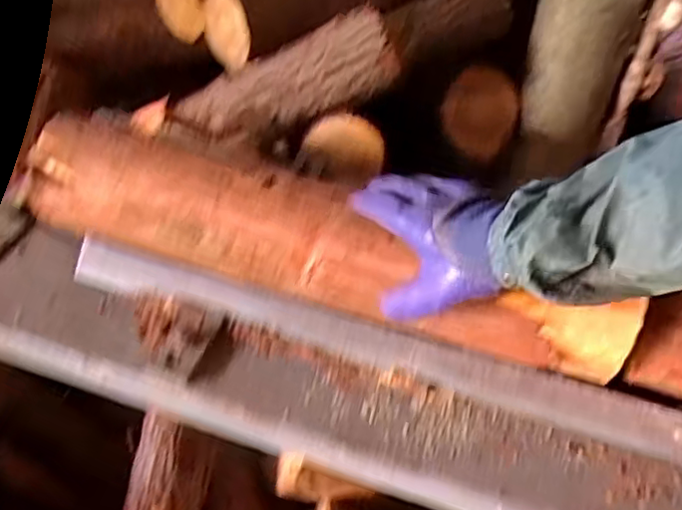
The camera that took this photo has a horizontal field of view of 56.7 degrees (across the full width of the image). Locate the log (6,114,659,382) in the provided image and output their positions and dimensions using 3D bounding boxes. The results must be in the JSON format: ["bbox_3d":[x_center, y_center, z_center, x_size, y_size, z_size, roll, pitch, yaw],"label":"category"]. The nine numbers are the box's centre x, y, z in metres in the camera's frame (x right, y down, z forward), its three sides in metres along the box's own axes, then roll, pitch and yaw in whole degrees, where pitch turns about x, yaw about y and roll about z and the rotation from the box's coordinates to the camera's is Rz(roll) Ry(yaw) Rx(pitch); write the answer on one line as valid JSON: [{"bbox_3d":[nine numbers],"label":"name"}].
[{"bbox_3d":[-0.031,-0.009,0.576,0.547,0.099,0.083,19,47,11],"label":"log"}]

